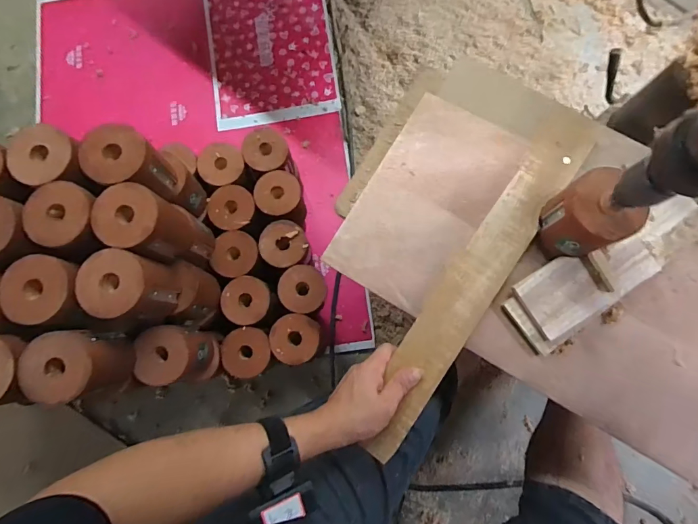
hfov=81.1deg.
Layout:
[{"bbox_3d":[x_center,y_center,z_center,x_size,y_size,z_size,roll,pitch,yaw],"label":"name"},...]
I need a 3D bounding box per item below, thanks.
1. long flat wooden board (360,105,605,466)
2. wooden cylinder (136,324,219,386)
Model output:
[{"bbox_3d":[0.159,0.011,0.503,0.063,0.025,0.486,33,81,6],"label":"long flat wooden board"},{"bbox_3d":[-0.247,0.136,0.597,0.085,0.109,0.082,-1,80,1],"label":"wooden cylinder"}]

